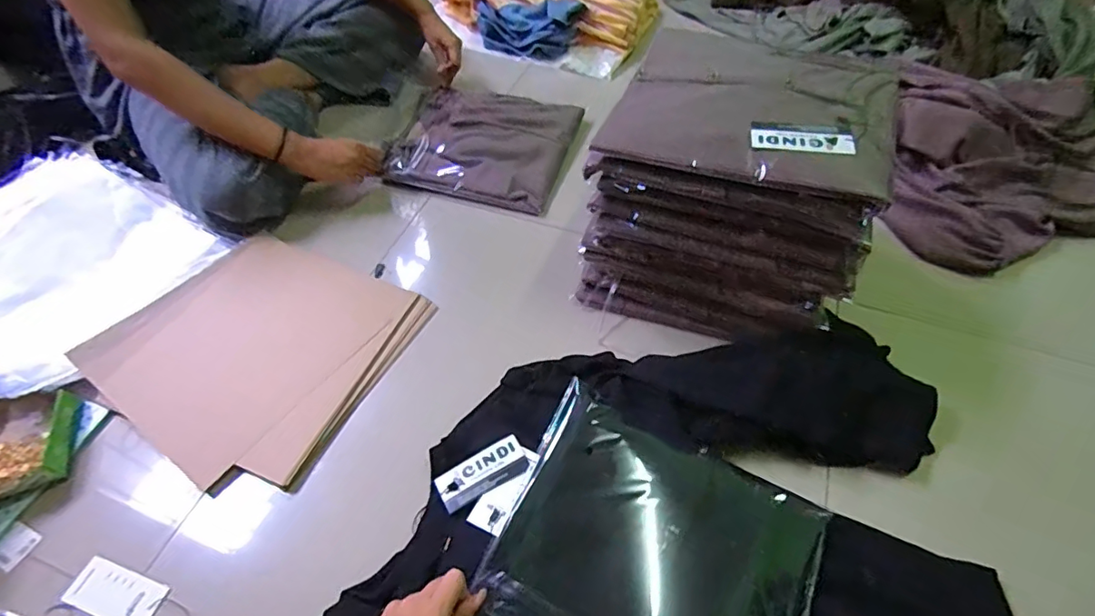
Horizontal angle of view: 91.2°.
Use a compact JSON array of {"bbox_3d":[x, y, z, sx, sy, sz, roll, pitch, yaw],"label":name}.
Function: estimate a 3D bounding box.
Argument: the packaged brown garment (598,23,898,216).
[{"bbox_3d":[0.210,-0.206,0.547,0.262,0.032,0.208,20,56,14],"label":"packaged brown garment"}]

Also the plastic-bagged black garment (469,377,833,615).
[{"bbox_3d":[0.086,0.232,0.458,0.260,0.044,0.261,21,56,15],"label":"plastic-bagged black garment"}]

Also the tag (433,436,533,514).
[{"bbox_3d":[-0.064,0.162,0.528,0.089,0.005,0.039,-26,57,-18],"label":"tag"}]

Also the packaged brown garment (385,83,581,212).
[{"bbox_3d":[-0.104,-0.266,0.863,0.265,0.023,0.259,14,55,11],"label":"packaged brown garment"}]

